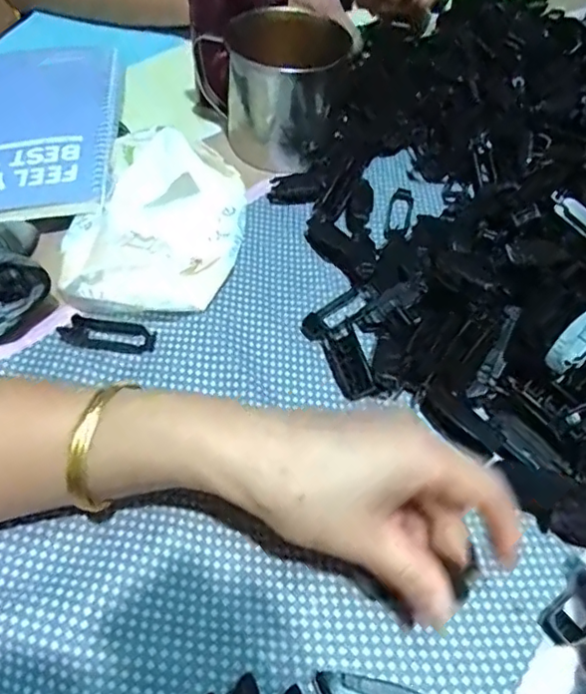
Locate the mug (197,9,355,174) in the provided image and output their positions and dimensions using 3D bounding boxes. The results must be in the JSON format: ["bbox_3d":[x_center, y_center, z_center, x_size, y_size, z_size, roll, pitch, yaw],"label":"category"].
[{"bbox_3d":[-0.019,-0.208,0.465,0.116,0.095,0.080,26,55,16],"label":"mug"}]

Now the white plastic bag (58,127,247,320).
[{"bbox_3d":[-0.092,-0.088,0.387,0.114,0.043,0.149,3,52,-1],"label":"white plastic bag"}]

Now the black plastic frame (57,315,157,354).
[{"bbox_3d":[-0.113,-0.008,0.353,0.058,0.014,0.018,1,53,-3],"label":"black plastic frame"}]

